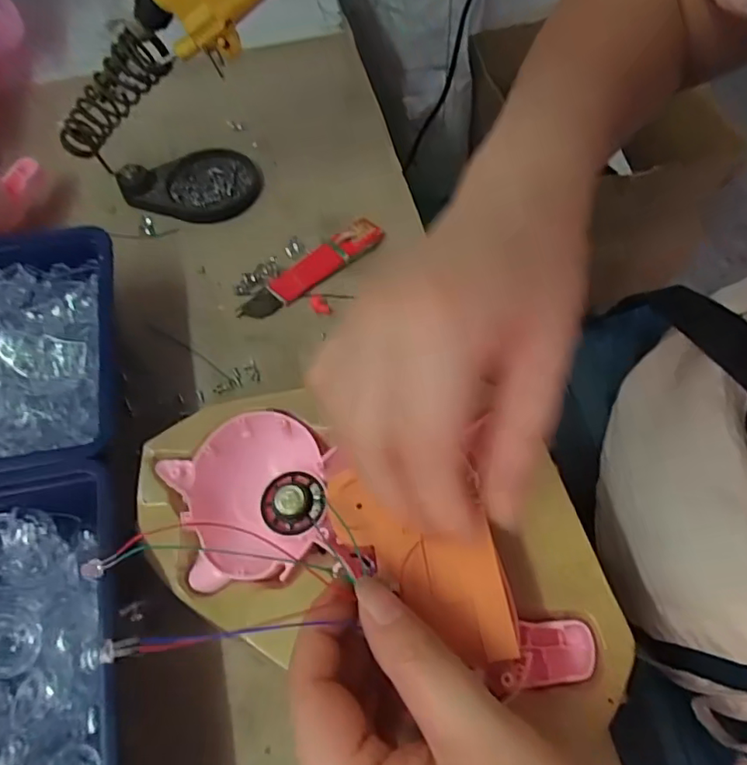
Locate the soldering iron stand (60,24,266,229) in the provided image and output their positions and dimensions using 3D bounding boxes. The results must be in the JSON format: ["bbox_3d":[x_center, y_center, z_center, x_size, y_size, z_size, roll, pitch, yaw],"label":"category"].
[{"bbox_3d":[-0.136,-0.167,0.350,0.098,0.108,0.065,13,62,11],"label":"soldering iron stand"}]

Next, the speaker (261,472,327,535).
[{"bbox_3d":[-0.035,0.052,0.240,0.027,0.008,0.026,-2,60,3],"label":"speaker"}]

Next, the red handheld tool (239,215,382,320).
[{"bbox_3d":[-0.040,-0.073,0.352,0.103,0.008,0.026,-35,64,-15],"label":"red handheld tool"}]

